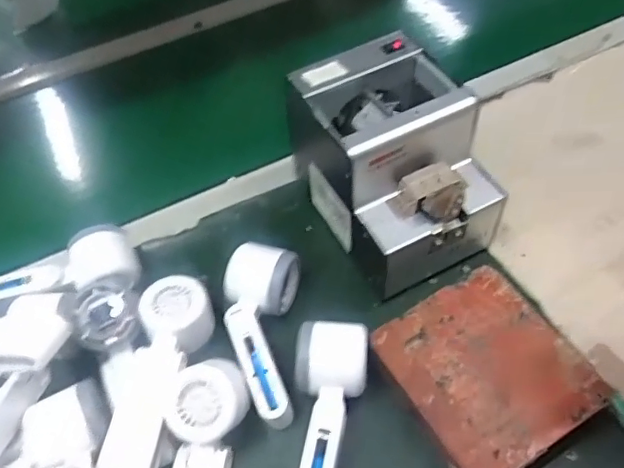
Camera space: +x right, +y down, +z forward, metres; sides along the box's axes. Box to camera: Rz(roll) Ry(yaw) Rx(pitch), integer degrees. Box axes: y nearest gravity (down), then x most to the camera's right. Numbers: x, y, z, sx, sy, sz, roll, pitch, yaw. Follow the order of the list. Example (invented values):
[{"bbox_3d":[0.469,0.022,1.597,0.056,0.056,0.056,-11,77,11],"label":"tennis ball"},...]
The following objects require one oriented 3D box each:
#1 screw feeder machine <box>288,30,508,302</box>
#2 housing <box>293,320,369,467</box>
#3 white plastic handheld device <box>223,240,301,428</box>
[{"bbox_3d":[0.076,-0.065,0.537,0.130,0.153,0.176,-23,54,-11],"label":"screw feeder machine"},{"bbox_3d":[0.011,0.152,0.444,0.057,0.050,0.167,3,53,8],"label":"housing"},{"bbox_3d":[-0.045,0.085,0.496,0.062,0.046,0.157,-1,53,5],"label":"white plastic handheld device"}]

